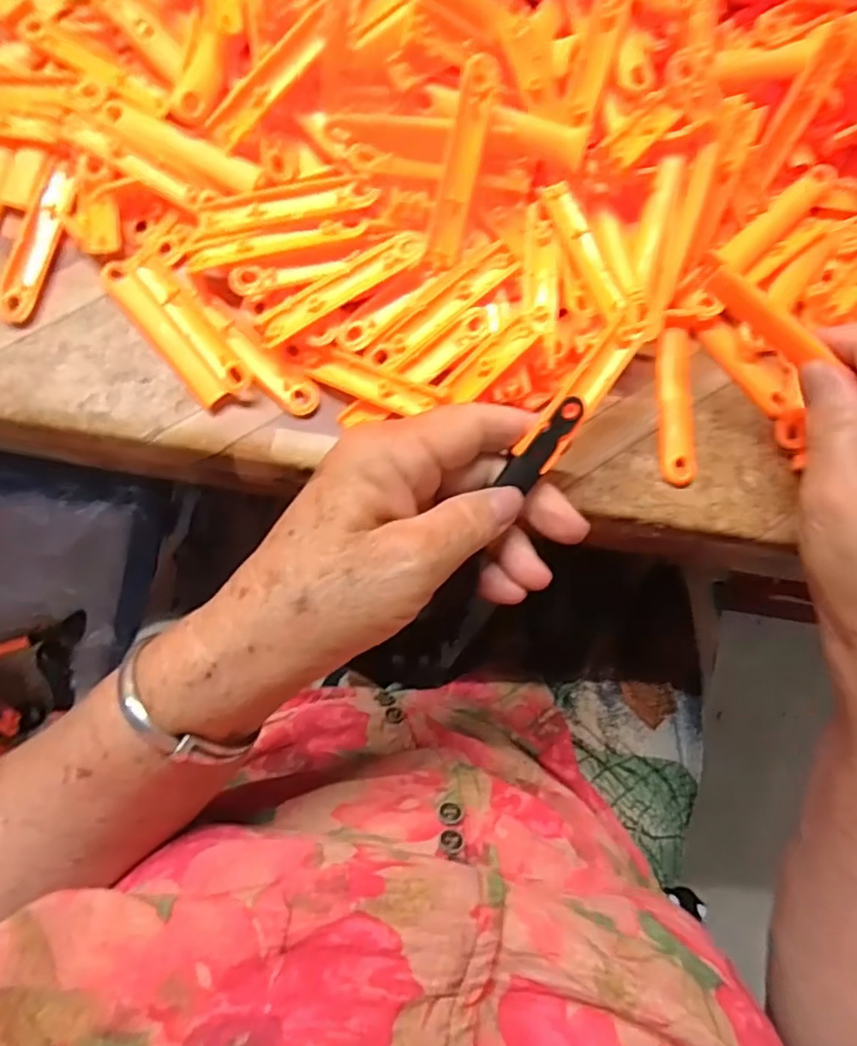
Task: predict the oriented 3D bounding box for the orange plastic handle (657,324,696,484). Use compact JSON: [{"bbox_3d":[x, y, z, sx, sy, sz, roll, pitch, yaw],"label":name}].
[{"bbox_3d":[0.111,-0.052,0.285,0.015,0.004,0.071,1,83,-5],"label":"orange plastic handle"}]

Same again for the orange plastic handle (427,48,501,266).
[{"bbox_3d":[0.014,-0.144,0.256,0.013,0.005,0.076,13,106,-3],"label":"orange plastic handle"}]

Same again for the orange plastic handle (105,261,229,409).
[{"bbox_3d":[-0.113,-0.080,0.269,0.012,0.005,0.076,-40,88,-8],"label":"orange plastic handle"}]

